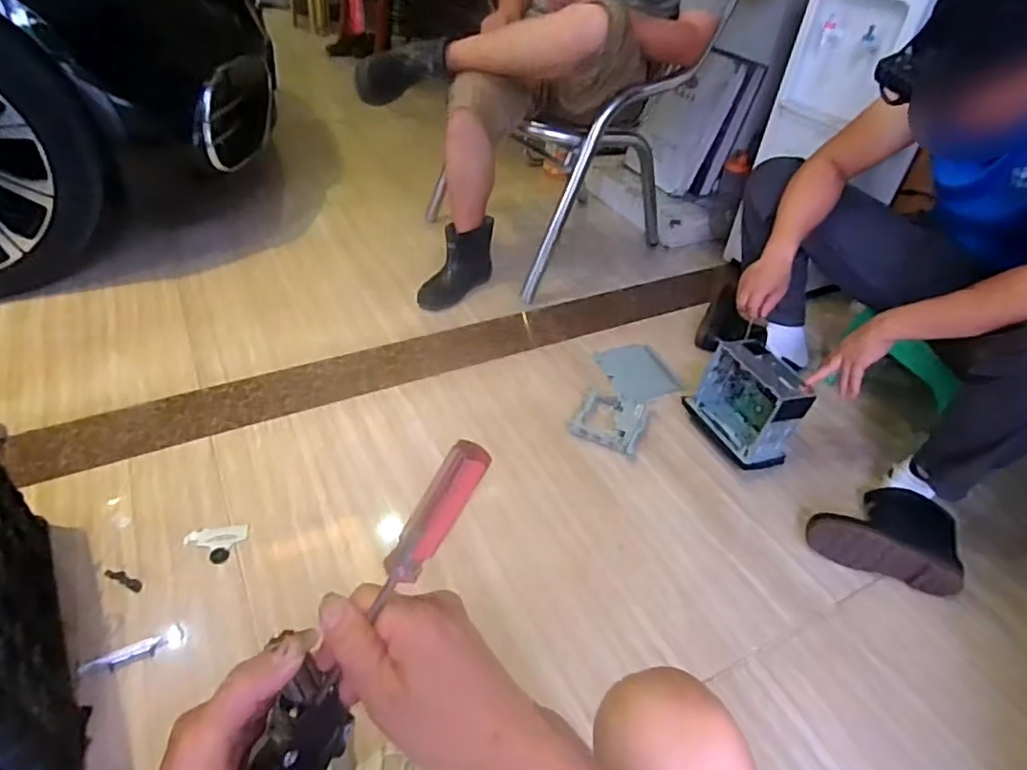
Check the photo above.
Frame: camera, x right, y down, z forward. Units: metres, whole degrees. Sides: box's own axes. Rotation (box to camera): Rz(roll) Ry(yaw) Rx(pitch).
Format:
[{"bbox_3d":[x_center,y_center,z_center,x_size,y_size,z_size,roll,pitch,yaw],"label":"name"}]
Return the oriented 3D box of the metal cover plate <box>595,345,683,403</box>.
[{"bbox_3d":[0.284,-0.031,1.408,0.140,0.014,0.199,-13,39,-8],"label":"metal cover plate"}]

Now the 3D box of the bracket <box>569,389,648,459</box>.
[{"bbox_3d":[0.199,0.070,1.257,0.136,0.028,0.140,16,41,12],"label":"bracket"}]

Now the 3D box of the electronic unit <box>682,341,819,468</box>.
[{"bbox_3d":[0.460,0.032,1.209,0.117,0.175,0.207,-14,44,-22],"label":"electronic unit"}]

